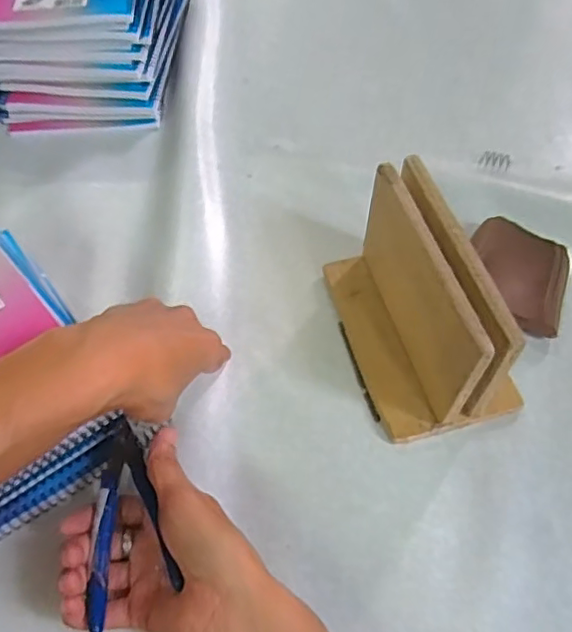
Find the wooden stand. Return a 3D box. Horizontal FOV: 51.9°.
[{"bbox_3d":[0.095,-0.015,0.403,0.096,0.118,0.159,-14,58,-8],"label":"wooden stand"}]

